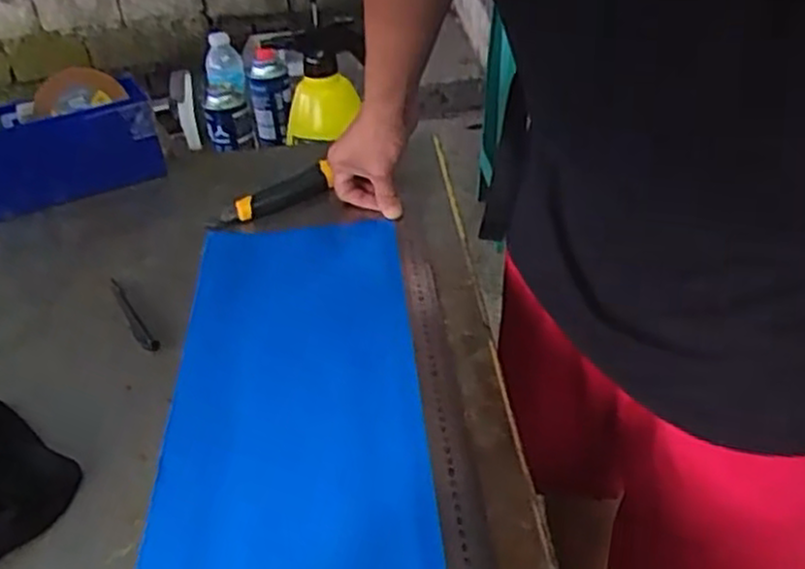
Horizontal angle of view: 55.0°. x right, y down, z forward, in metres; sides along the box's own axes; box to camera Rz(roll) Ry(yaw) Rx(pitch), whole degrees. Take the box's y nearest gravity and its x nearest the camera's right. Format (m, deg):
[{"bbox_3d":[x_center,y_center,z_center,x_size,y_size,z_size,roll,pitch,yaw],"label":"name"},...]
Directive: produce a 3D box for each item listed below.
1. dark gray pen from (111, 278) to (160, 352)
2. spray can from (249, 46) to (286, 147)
[{"bbox_3d":[-0.244,0.027,0.694,0.013,0.015,0.115,-24,39,-25],"label":"dark gray pen"},{"bbox_3d":[-0.218,-0.307,1.286,0.063,0.149,0.073,-8,35,-6],"label":"spray can"}]

